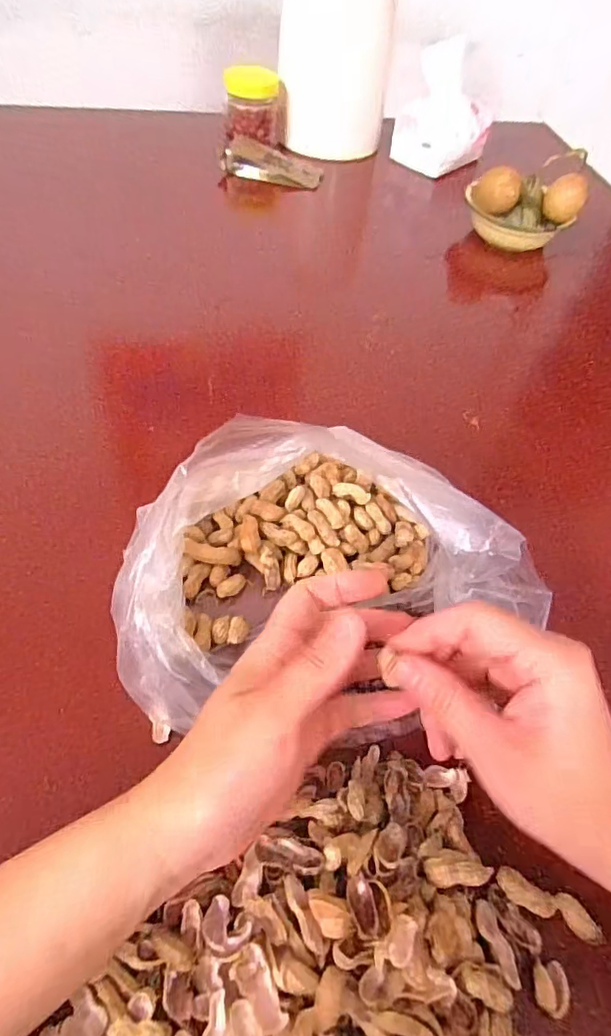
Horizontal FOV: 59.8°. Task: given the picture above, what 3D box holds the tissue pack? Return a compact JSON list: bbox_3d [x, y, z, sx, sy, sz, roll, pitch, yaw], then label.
[{"bbox_3d":[0.201,-0.580,0.753,0.117,0.122,0.096,-32,63,-25],"label":"tissue pack"}]

